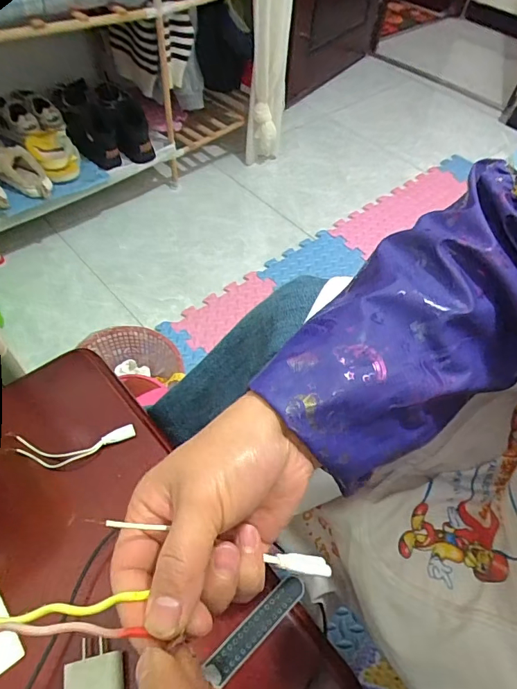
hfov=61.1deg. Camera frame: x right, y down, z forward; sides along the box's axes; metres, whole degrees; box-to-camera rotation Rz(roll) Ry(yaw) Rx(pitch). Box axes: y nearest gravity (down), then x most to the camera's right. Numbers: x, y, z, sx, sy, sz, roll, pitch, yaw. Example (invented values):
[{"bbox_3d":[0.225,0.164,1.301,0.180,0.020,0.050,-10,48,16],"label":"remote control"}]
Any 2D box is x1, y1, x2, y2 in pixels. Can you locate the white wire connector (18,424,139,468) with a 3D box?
[{"bbox_3d":[-0.181,0.101,0.435,0.110,0.009,0.033,-6,54,-9],"label":"white wire connector"}]

